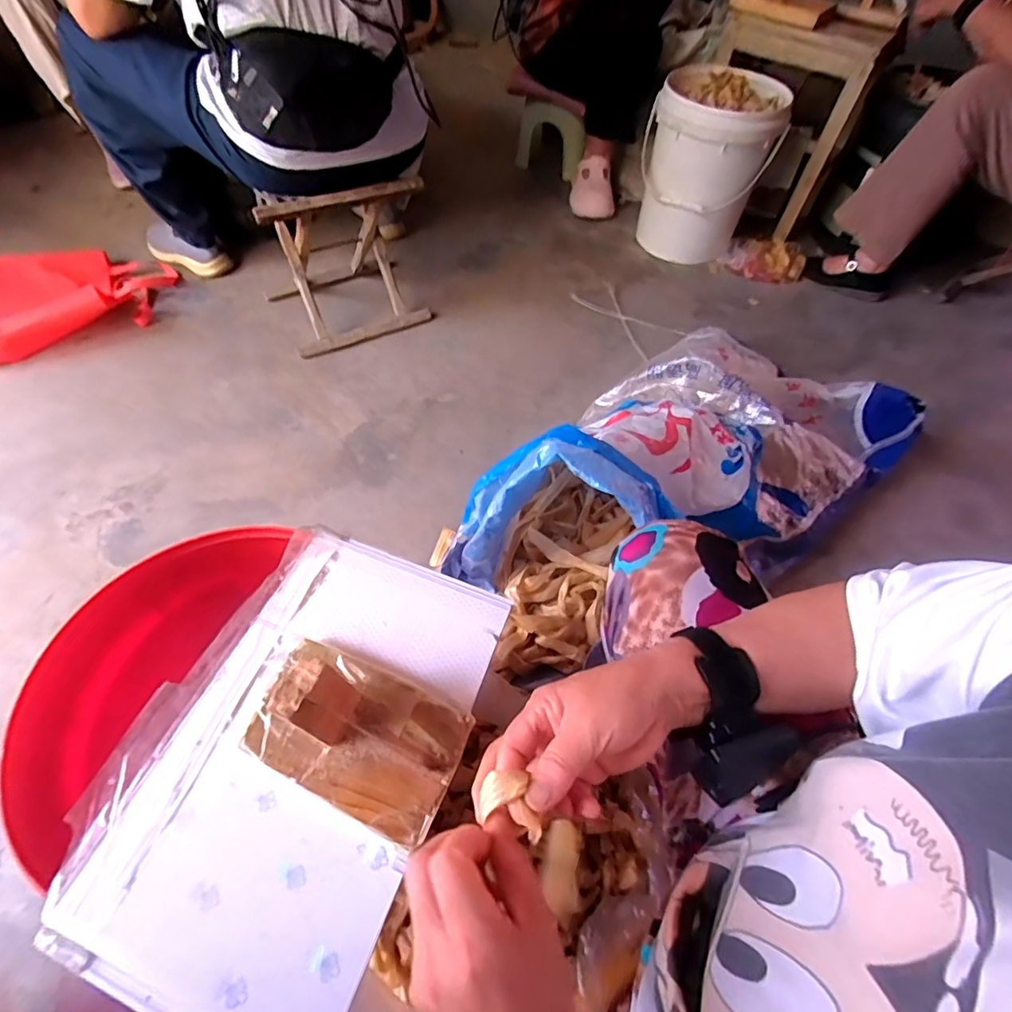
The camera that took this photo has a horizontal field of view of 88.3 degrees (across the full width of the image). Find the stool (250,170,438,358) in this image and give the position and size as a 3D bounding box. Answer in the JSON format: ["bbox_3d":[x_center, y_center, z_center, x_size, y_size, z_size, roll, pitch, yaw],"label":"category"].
[{"bbox_3d":[-0.359,-0.552,1.105,0.295,0.301,0.284,-26,60,-19],"label":"stool"}]

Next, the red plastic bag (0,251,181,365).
[{"bbox_3d":[-0.977,-0.461,1.129,0.466,0.104,0.262,-26,61,-20],"label":"red plastic bag"}]

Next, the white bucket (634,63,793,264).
[{"bbox_3d":[0.496,-0.850,1.329,0.293,0.363,0.293,17,57,8],"label":"white bucket"}]

